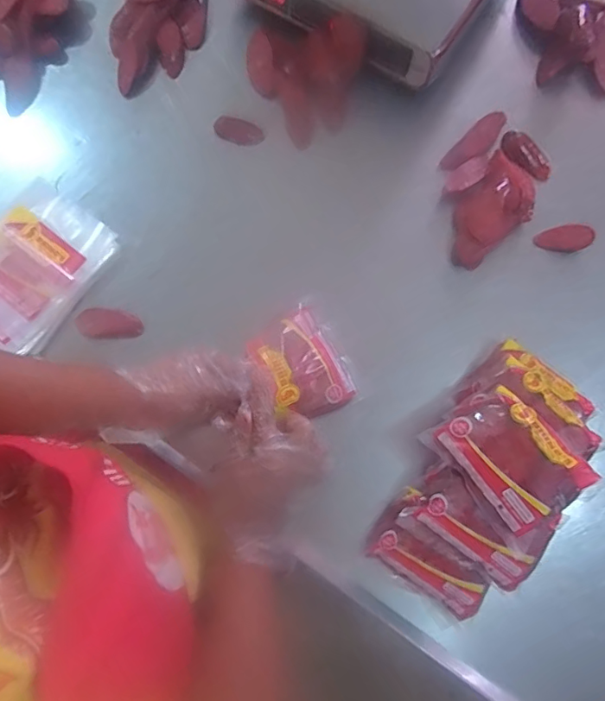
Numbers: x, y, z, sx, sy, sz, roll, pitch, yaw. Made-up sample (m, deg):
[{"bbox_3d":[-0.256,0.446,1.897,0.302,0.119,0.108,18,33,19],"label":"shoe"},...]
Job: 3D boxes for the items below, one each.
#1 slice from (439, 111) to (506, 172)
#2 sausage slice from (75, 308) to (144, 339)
[{"bbox_3d":[0.239,-0.285,0.685,0.035,0.011,0.118,42,83,9],"label":"slice"},{"bbox_3d":[-0.252,-0.034,0.652,0.083,0.004,0.040,4,77,-10],"label":"sausage slice"}]

